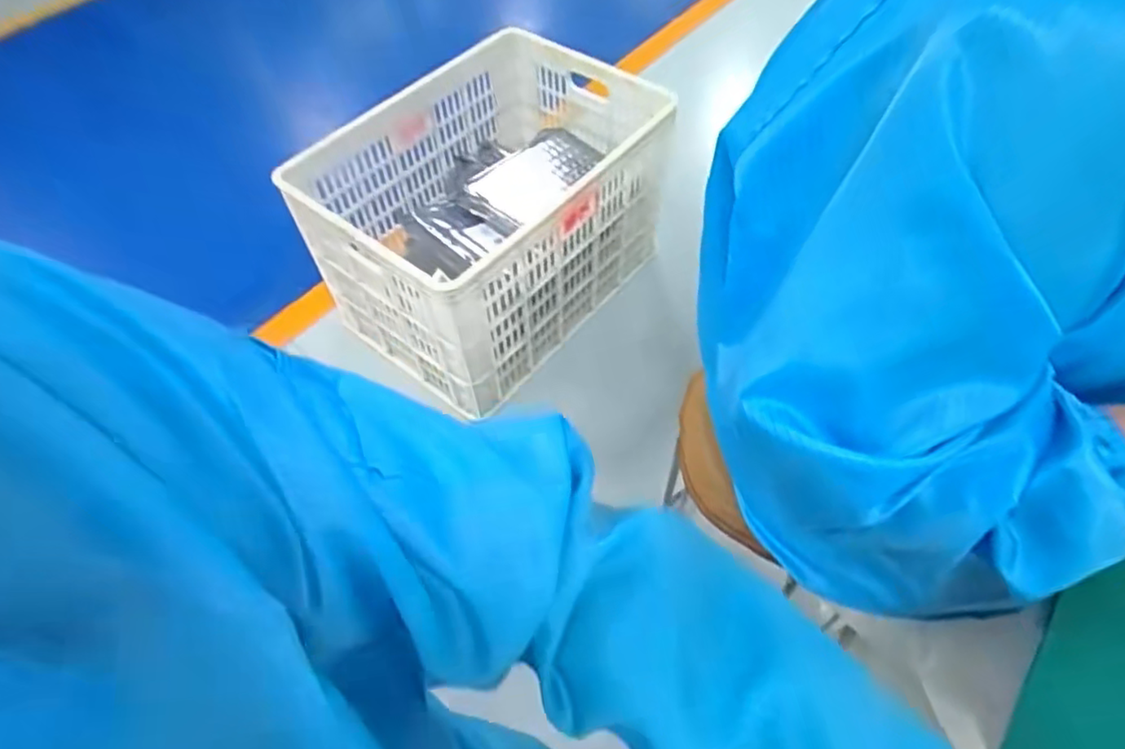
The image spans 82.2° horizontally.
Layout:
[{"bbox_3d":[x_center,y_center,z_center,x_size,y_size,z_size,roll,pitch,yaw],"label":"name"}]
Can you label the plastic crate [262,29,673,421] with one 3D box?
[{"bbox_3d":[-0.126,-0.348,1.308,0.485,0.345,0.684,36,63,22],"label":"plastic crate"}]

